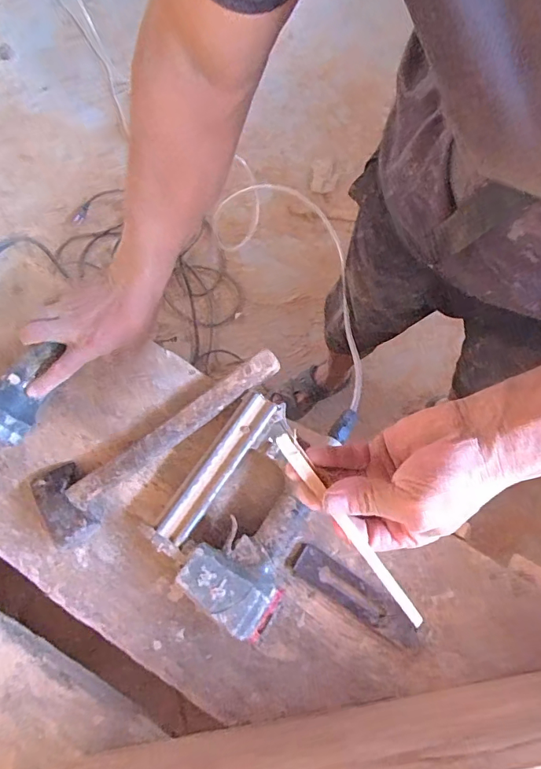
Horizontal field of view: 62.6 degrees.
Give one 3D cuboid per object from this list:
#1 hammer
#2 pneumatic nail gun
[{"bbox_3d":[-0.117,0.066,0.517,0.313,0.046,0.088,-30,80,-6],"label":"hammer"},{"bbox_3d":[-0.016,0.136,0.497,0.155,0.063,0.224,34,80,6],"label":"pneumatic nail gun"}]

